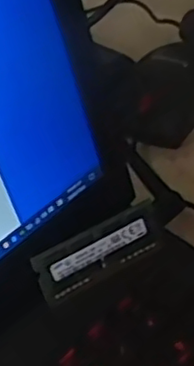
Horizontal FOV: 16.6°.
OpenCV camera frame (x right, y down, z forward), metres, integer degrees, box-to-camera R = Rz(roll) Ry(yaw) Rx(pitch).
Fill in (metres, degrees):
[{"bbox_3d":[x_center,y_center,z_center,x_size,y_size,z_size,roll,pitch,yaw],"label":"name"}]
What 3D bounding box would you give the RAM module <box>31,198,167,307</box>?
[{"bbox_3d":[0.001,0.032,0.325,0.065,0.028,0.007,-27,26,-17],"label":"RAM module"}]

